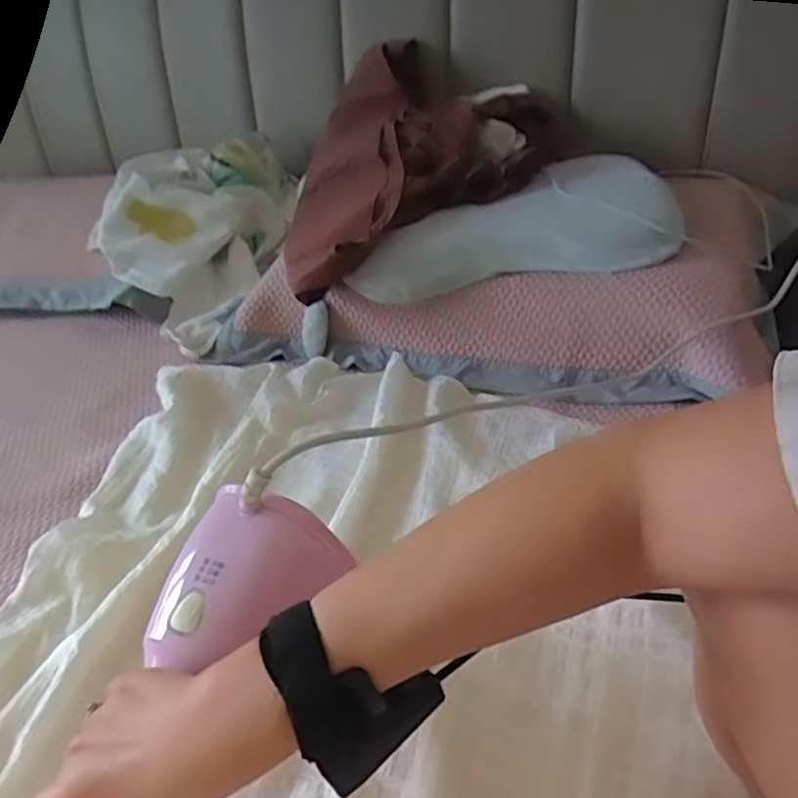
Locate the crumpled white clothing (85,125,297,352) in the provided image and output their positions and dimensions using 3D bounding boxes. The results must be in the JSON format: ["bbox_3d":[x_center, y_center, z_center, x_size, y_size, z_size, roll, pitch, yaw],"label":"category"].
[{"bbox_3d":[-0.284,-0.237,0.888,0.210,0.146,0.319,8,40,19],"label":"crumpled white clothing"}]

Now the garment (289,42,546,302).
[{"bbox_3d":[-0.013,-0.310,0.787,0.295,0.168,0.322,-14,36,-9],"label":"garment"}]

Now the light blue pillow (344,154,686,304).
[{"bbox_3d":[0.120,-0.186,0.695,0.325,0.111,0.095,1,36,11],"label":"light blue pillow"}]

